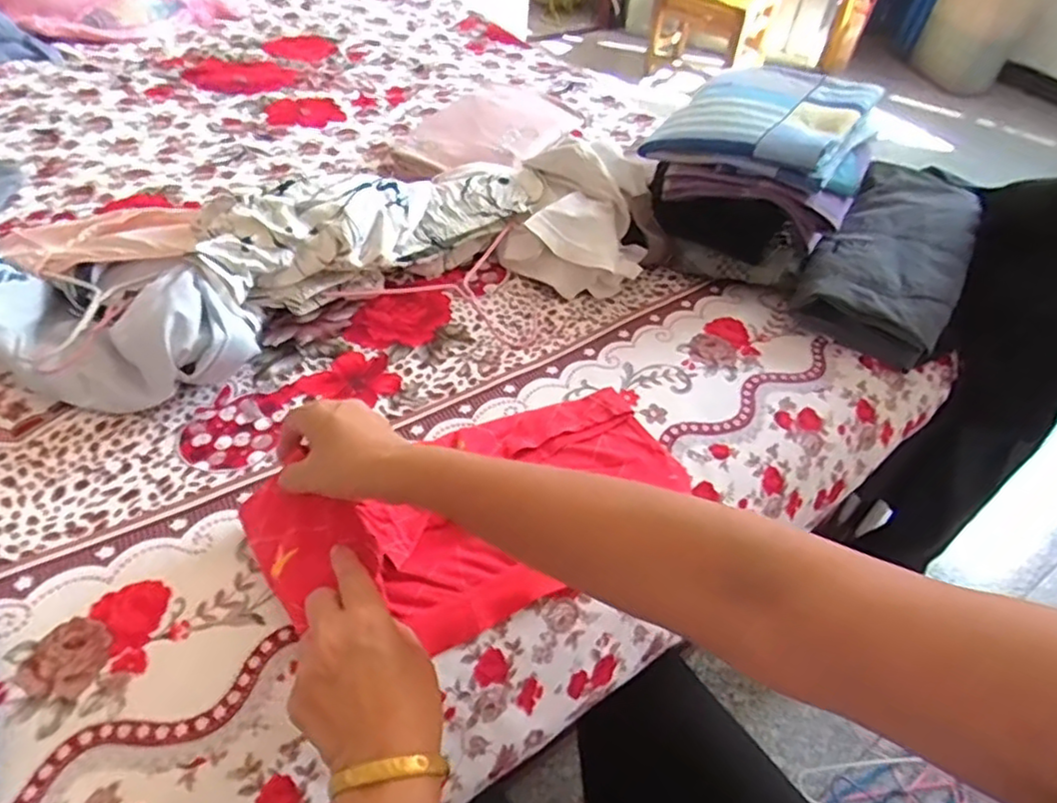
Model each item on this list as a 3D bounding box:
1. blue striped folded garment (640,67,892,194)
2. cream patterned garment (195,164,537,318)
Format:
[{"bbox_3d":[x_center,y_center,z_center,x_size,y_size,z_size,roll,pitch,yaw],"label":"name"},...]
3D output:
[{"bbox_3d":[0.282,-0.321,0.767,0.227,0.069,0.211,29,51,19],"label":"blue striped folded garment"},{"bbox_3d":[-0.163,-0.193,0.718,0.370,0.122,0.132,-30,57,-29],"label":"cream patterned garment"}]

